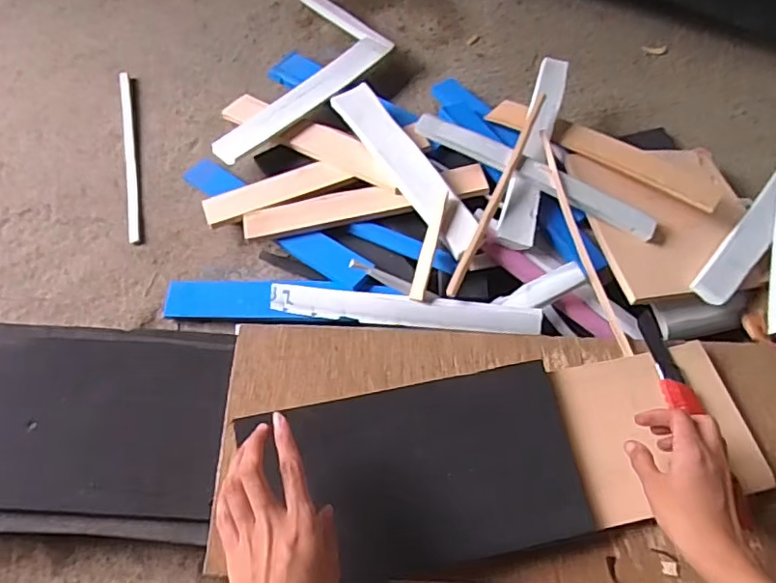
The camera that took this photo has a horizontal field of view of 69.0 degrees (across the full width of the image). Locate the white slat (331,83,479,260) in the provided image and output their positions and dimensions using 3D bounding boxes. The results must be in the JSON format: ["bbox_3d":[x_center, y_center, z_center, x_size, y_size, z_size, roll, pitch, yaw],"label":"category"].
[{"bbox_3d":[0.016,-0.150,0.654,0.047,0.015,0.271,-38,65,9],"label":"white slat"}]

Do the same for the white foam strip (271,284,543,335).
[{"bbox_3d":[0.015,0.019,0.594,0.283,0.006,0.031,5,81,9],"label":"white foam strip"}]

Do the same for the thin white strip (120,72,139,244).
[{"bbox_3d":[-0.340,-0.183,0.741,0.015,0.007,0.284,-13,64,-6],"label":"thin white strip"}]

